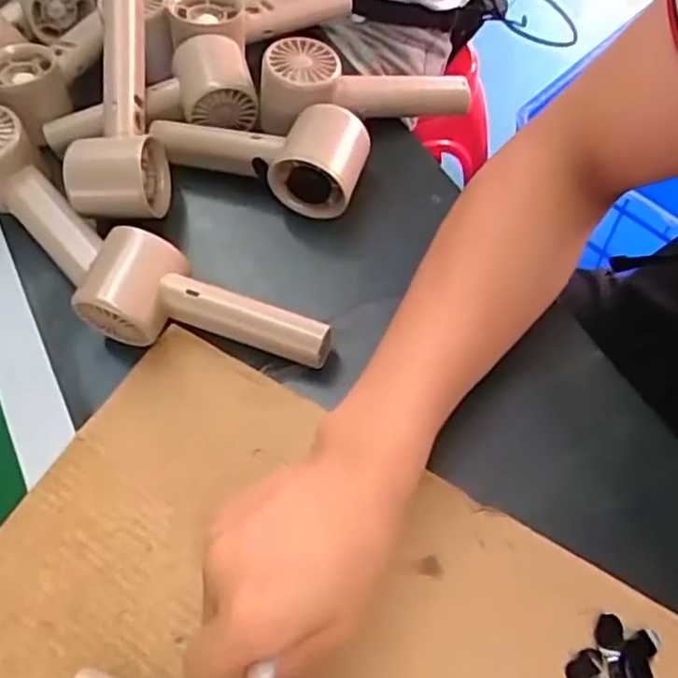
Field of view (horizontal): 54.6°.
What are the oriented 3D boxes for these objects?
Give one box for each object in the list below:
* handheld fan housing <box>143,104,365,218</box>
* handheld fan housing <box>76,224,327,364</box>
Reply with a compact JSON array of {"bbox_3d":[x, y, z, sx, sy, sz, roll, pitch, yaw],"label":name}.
[{"bbox_3d":[-0.054,-0.141,0.480,0.145,0.048,0.059,18,65,14],"label":"handheld fan housing"},{"bbox_3d":[-0.082,-0.021,0.412,0.154,0.055,0.058,11,64,11],"label":"handheld fan housing"}]

